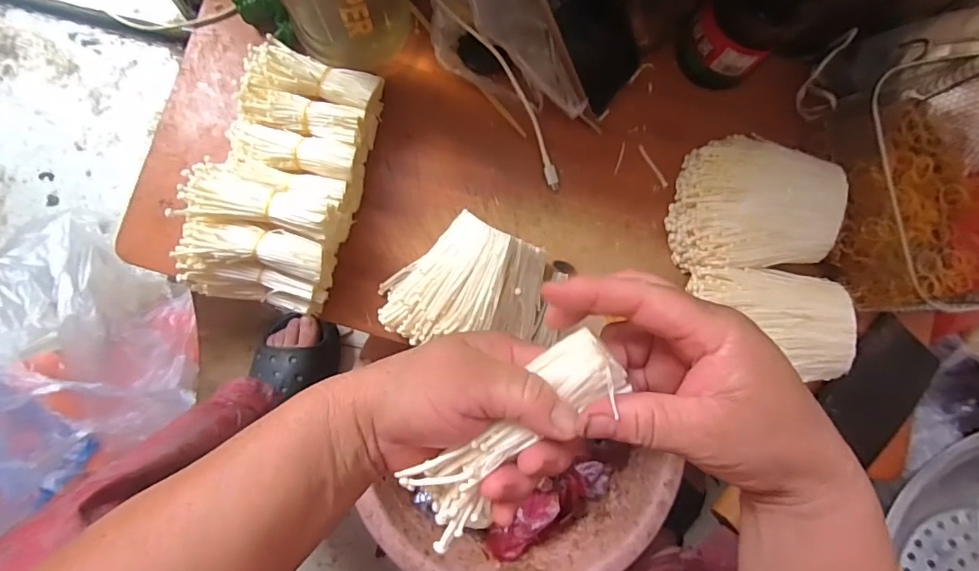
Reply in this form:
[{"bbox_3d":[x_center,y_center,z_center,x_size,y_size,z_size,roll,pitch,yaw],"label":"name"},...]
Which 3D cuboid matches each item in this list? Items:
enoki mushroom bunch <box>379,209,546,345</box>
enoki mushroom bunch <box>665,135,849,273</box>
[{"bbox_3d":[-0.024,-0.001,0.432,0.138,0.078,0.109,14,81,-3],"label":"enoki mushroom bunch"},{"bbox_3d":[0.241,-0.076,0.458,0.122,0.077,0.122,4,82,-5],"label":"enoki mushroom bunch"}]

